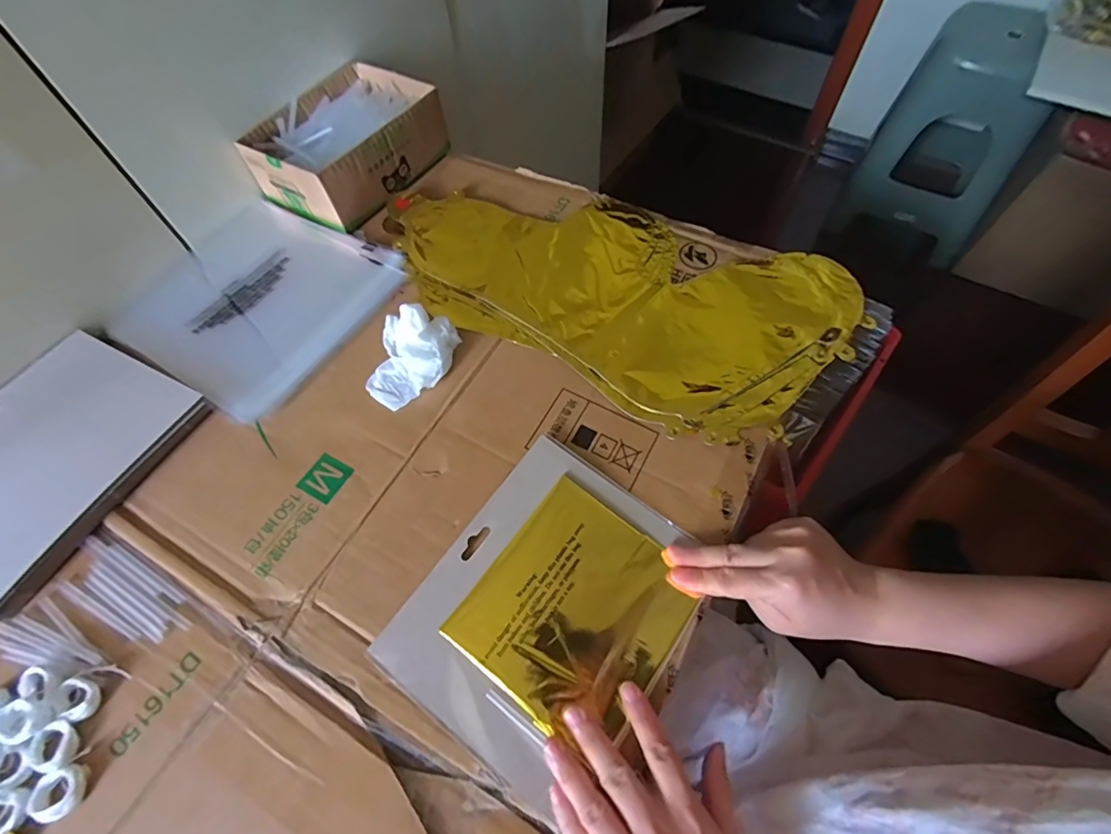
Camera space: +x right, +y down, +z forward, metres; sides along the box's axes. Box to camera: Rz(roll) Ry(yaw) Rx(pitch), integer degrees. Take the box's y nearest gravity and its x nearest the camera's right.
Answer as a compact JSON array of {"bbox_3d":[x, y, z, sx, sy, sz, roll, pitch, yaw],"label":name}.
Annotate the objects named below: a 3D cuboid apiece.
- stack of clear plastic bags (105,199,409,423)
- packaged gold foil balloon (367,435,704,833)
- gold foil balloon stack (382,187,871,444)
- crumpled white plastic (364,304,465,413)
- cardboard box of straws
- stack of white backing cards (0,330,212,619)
[{"bbox_3d":[-0.292,-0.121,0.491,0.226,0.012,0.210,27,64,17],"label":"stack of clear plastic bags"},{"bbox_3d":[-0.002,0.127,0.347,0.159,0.010,0.197,34,67,14],"label":"packaged gold foil balloon"},{"bbox_3d":[0.047,-0.140,0.489,0.437,0.017,0.237,29,65,18],"label":"gold foil balloon stack"},{"bbox_3d":[-0.125,-0.053,0.429,0.066,0.037,0.086,6,60,6],"label":"crumpled white plastic"},{"bbox_3d":[-0.224,-0.301,0.556,0.138,0.066,0.191,25,64,16],"label":"cardboard box of straws"},{"bbox_3d":[-0.401,0.029,0.397,0.161,0.015,0.190,24,63,15],"label":"stack of white backing cards"}]

